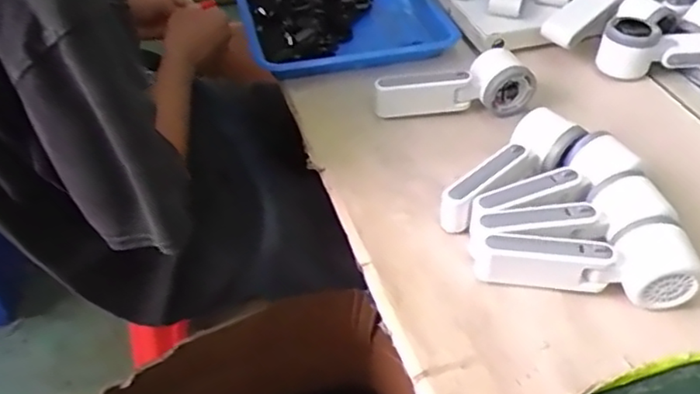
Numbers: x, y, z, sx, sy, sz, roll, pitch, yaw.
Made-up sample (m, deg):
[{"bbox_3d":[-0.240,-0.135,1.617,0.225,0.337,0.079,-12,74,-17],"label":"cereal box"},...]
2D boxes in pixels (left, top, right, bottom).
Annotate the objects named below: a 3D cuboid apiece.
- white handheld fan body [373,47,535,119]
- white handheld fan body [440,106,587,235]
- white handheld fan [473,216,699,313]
[{"bbox_3d":[0.109,-0.119,0.669,0.171,0.055,0.047,-5,44,-7],"label":"white handheld fan body"},{"bbox_3d":[0.143,-0.020,0.567,0.155,0.057,0.056,-33,53,-30],"label":"white handheld fan body"},{"bbox_3d":[0.186,0.049,0.496,0.164,0.054,0.051,10,45,9],"label":"white handheld fan"}]

